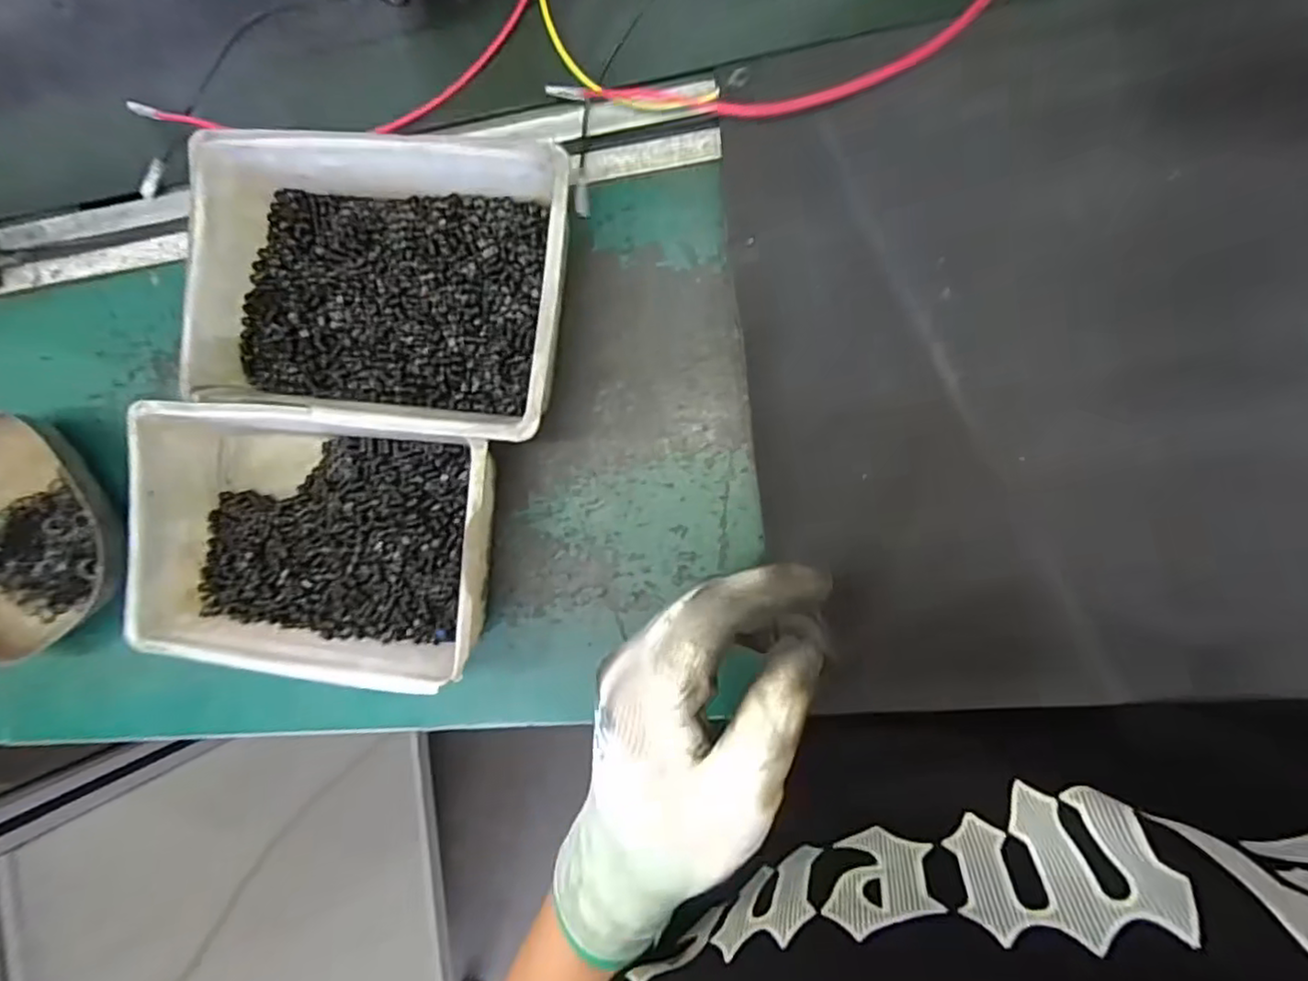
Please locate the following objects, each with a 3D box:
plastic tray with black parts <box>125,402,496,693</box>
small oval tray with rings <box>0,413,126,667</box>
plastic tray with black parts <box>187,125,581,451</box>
[{"bbox_3d":[-0.185,0.027,0.366,0.198,0.055,0.135,6,94,9],"label":"plastic tray with black parts"},{"bbox_3d":[-0.413,0.029,0.413,0.155,0.034,0.145,-33,88,9],"label":"small oval tray with rings"},{"bbox_3d":[-0.140,-0.106,0.347,0.197,0.056,0.138,8,95,8],"label":"plastic tray with black parts"}]

